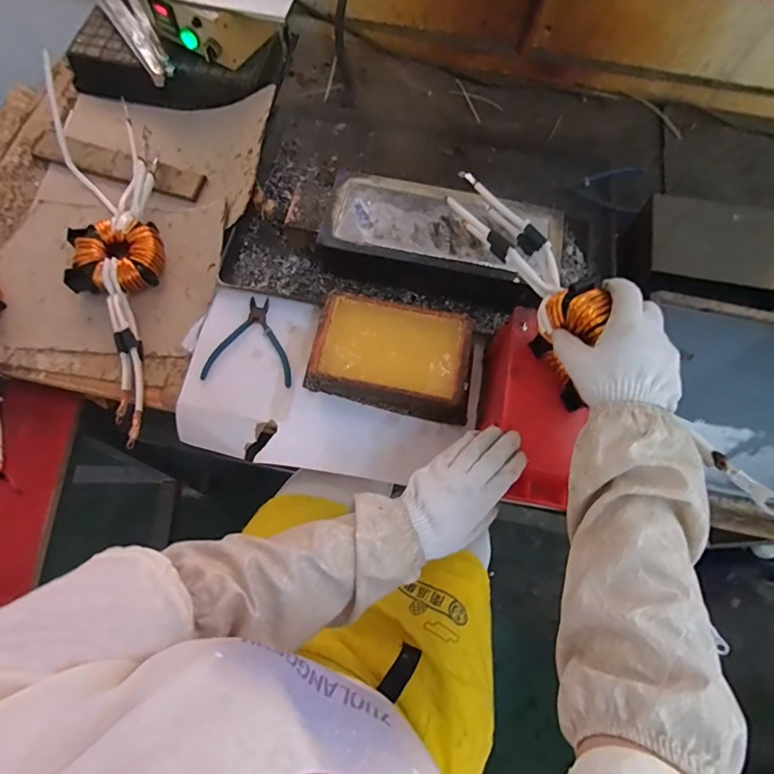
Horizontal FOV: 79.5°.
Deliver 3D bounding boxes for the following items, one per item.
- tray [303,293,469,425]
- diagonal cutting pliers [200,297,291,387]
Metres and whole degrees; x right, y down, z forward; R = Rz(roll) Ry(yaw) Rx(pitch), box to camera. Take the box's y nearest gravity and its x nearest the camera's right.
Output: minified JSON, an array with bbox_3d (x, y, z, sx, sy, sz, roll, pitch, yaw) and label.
[{"bbox_3d":[0.012,-0.043,0.645,0.218,0.074,0.141,11,68,2],"label":"tray"},{"bbox_3d":[-0.196,-0.068,0.677,0.122,0.010,0.130,3,68,-1],"label":"diagonal cutting pliers"}]

